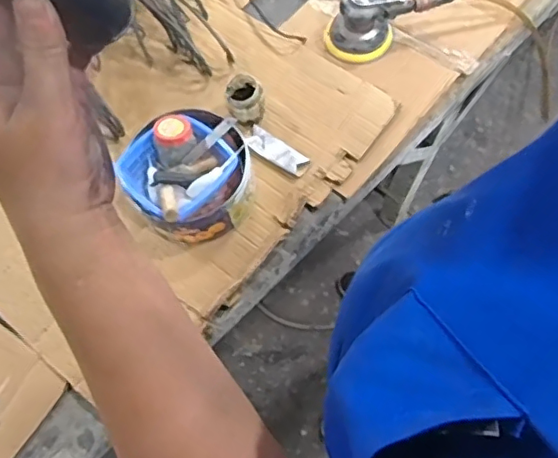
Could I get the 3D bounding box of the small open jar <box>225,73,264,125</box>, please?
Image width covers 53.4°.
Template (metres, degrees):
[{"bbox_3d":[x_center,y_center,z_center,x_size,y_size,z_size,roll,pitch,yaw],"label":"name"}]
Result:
[{"bbox_3d":[-0.054,-0.205,0.893,0.054,0.064,0.065,-10,69,-1],"label":"small open jar"}]

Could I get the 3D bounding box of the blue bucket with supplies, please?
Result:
[{"bbox_3d":[-0.131,-0.085,0.839,0.188,0.109,0.189,-1,69,3],"label":"blue bucket with supplies"}]

